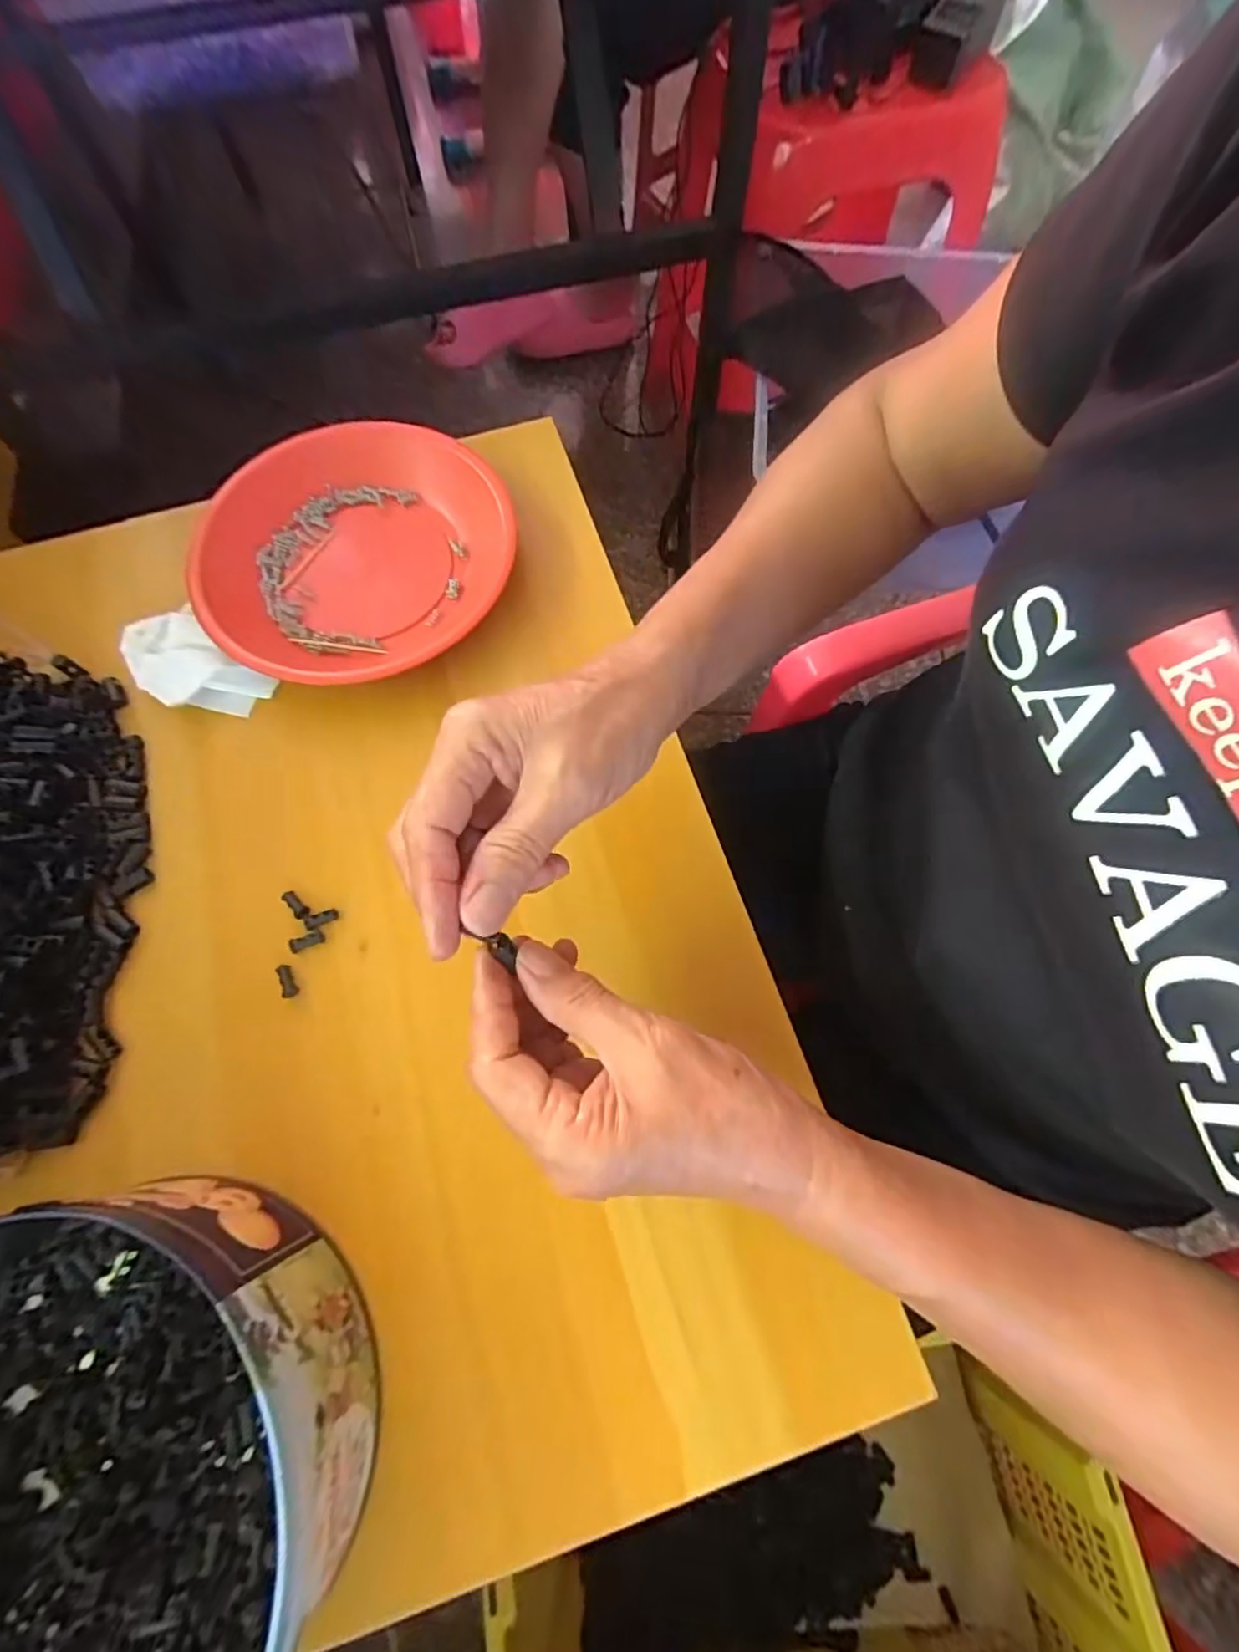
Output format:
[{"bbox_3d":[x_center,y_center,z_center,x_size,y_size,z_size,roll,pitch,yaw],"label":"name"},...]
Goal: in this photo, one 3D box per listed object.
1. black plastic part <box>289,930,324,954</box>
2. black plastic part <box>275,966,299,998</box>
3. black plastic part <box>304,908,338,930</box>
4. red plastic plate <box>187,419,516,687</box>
[{"bbox_3d":[-0.163,0.060,0.336,0.017,0.004,0.007,-22,71,-7],"label":"black plastic part"},{"bbox_3d":[-0.170,0.079,0.329,0.008,0.004,0.017,-28,72,-9],"label":"black plastic part"},{"bbox_3d":[-0.157,0.049,0.340,0.017,0.004,0.007,-20,71,-7],"label":"black plastic part"},{"bbox_3d":[-0.159,-0.172,0.406,0.180,0.039,0.188,0,70,0],"label":"red plastic plate"}]

